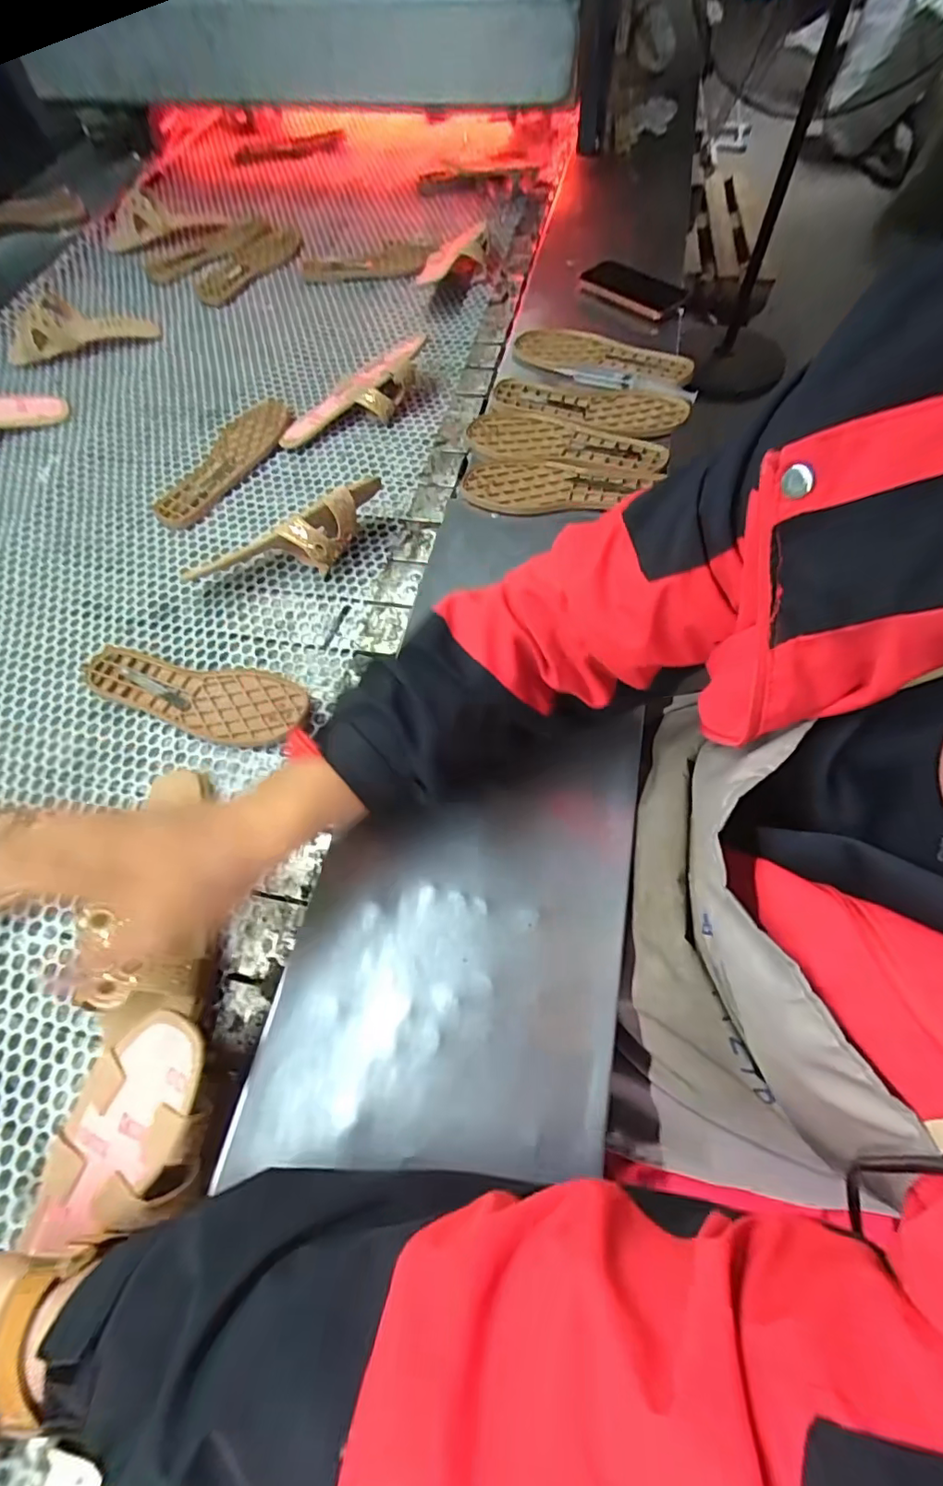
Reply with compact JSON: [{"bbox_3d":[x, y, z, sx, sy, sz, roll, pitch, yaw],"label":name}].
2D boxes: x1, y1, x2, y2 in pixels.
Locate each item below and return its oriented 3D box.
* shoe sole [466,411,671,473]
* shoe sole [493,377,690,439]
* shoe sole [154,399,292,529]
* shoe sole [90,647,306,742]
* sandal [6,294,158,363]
[{"bbox_3d":[0.114,-0.370,0.670,0.241,0.013,0.085,14,64,10],"label":"shoe sole"},{"bbox_3d":[0.148,-0.426,0.694,0.239,0.013,0.085,14,64,10],"label":"shoe sole"},{"bbox_3d":[-0.330,-0.381,0.732,0.096,0.017,0.253,25,66,15],"label":"shoe sole"},{"bbox_3d":[-0.290,-0.049,0.563,0.248,0.012,0.084,10,63,8],"label":"shoe sole"},{"bbox_3d":[-0.635,-0.674,0.874,0.226,0.072,0.075,-11,62,-3],"label":"sandal"}]

